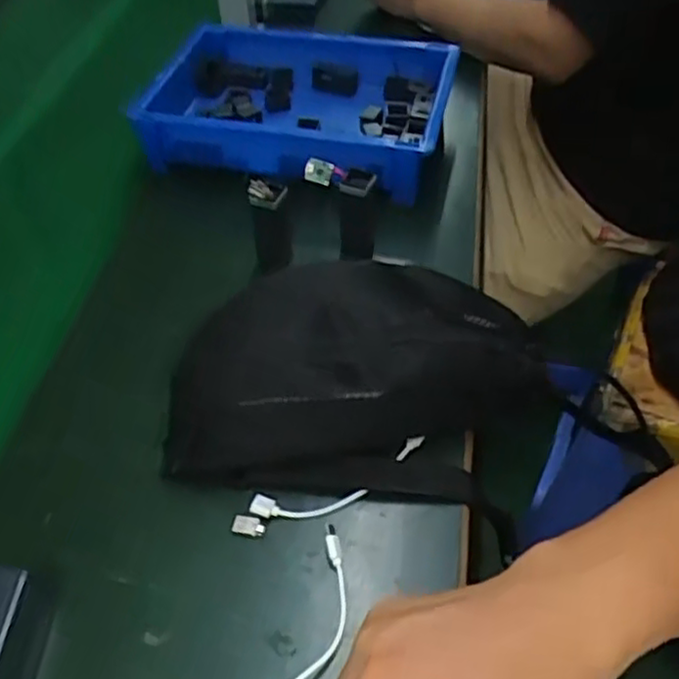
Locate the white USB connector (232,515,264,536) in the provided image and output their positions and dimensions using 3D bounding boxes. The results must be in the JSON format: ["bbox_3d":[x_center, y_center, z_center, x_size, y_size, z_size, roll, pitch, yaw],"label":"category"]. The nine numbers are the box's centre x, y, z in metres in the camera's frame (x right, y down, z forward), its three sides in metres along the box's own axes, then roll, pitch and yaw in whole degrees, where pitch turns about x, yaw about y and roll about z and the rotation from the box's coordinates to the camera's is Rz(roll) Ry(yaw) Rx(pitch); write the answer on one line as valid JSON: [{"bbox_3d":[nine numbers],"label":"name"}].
[{"bbox_3d":[-0.060,0.124,0.472,0.022,0.008,0.011,4,46,8],"label":"white USB connector"}]

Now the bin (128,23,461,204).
[{"bbox_3d":[-0.041,-0.248,0.752,0.303,0.068,0.203,9,49,12],"label":"bin"}]

